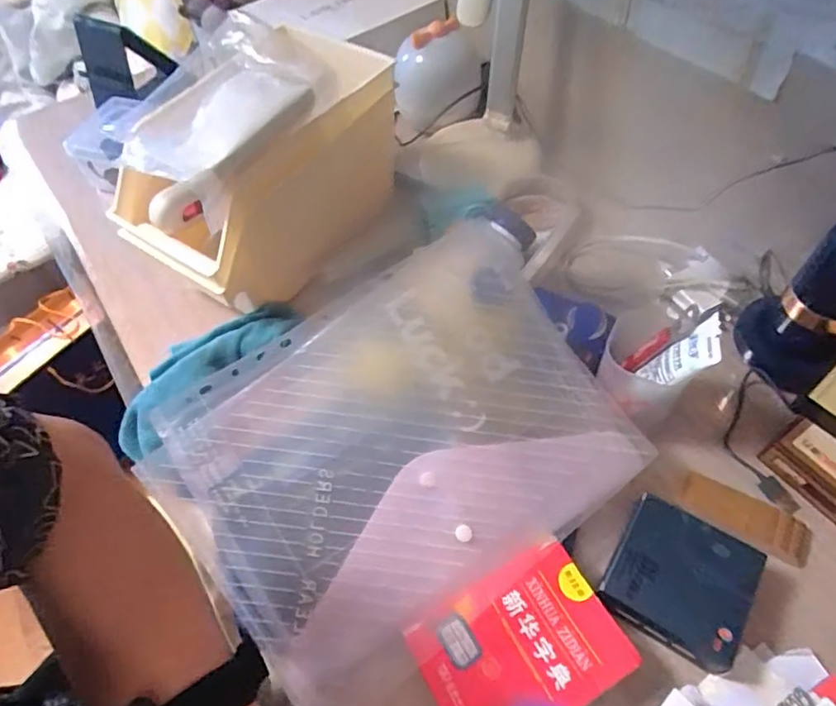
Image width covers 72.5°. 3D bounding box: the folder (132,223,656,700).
[{"bbox_3d":[-0.016,0.073,0.432,0.321,0.020,0.234,-31,84,-6],"label":"folder"}]

